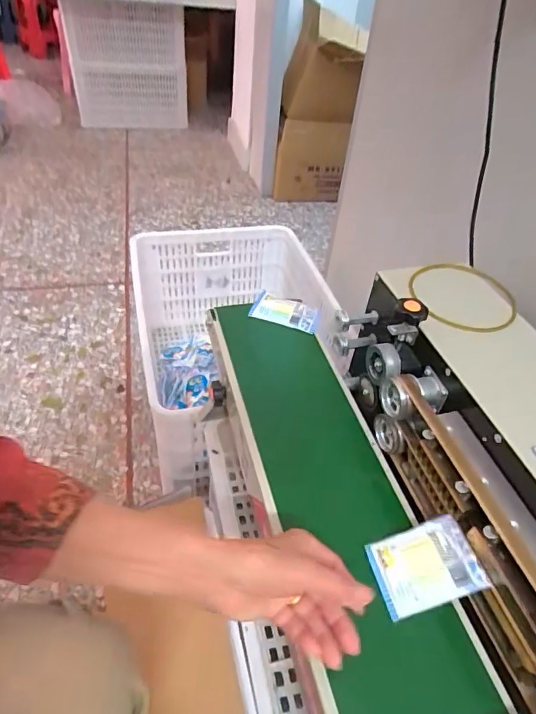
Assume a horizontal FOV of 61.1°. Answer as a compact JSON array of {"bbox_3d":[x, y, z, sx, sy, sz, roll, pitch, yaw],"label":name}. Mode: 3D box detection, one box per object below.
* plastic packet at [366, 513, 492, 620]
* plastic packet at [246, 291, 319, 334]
[{"bbox_3d":[0.144,0.194,0.421,0.089,0.008,0.066,-23,50,4],"label":"plastic packet"},{"bbox_3d":[0.027,-0.070,0.699,0.098,0.015,0.058,17,45,11],"label":"plastic packet"}]

